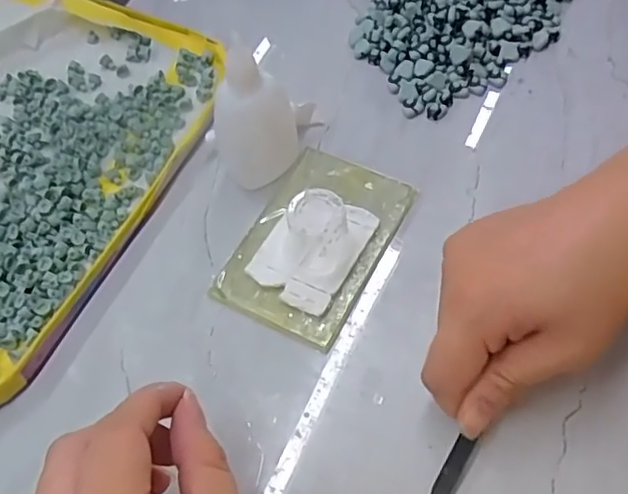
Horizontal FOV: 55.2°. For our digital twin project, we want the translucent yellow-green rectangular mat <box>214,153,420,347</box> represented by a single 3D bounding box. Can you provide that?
[{"bbox_3d":[0.001,-0.005,0.318,0.071,0.012,0.106,25,64,17],"label":"translucent yellow-green rectangular mat"}]

